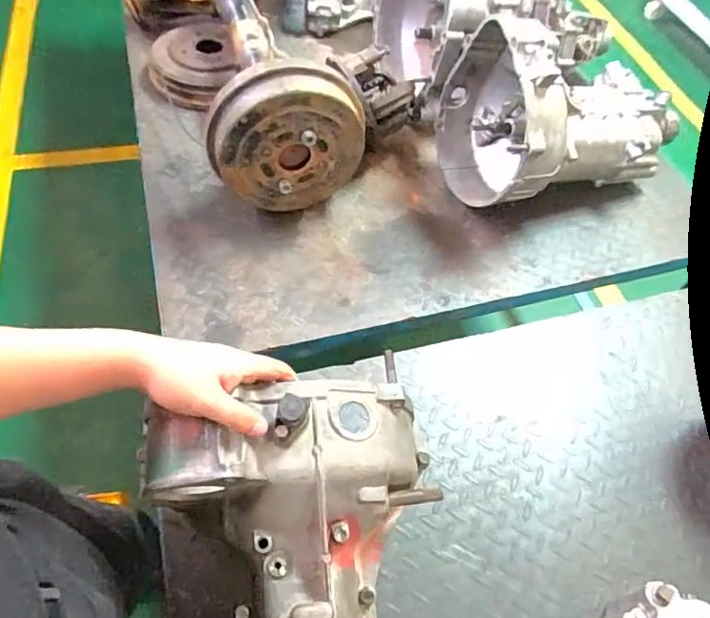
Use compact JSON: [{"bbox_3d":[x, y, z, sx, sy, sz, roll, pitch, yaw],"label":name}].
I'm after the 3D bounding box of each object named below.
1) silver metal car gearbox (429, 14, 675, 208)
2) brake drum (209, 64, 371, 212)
[{"bbox_3d":[0.409,-0.389,1.034,0.459,0.282,0.300,-20,59,-18],"label":"silver metal car gearbox"},{"bbox_3d":[-0.113,-0.271,0.913,0.258,0.265,0.082,-8,56,-11],"label":"brake drum"}]

